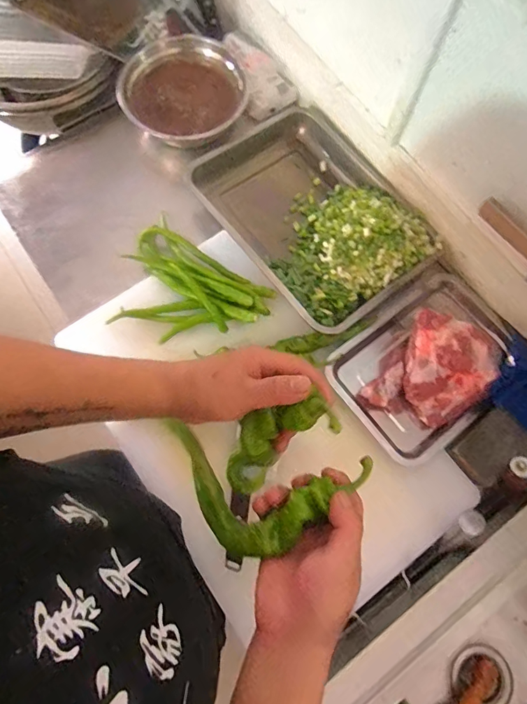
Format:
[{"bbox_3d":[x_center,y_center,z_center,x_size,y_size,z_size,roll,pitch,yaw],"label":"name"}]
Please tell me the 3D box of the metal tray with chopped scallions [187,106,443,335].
[{"bbox_3d":[0.093,-0.247,0.749,0.288,0.077,0.391,-37,79,-10],"label":"metal tray with chopped scallions"}]

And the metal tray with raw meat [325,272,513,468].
[{"bbox_3d":[0.271,0.013,0.671,0.294,0.125,0.209,-36,79,-10],"label":"metal tray with raw meat"}]

